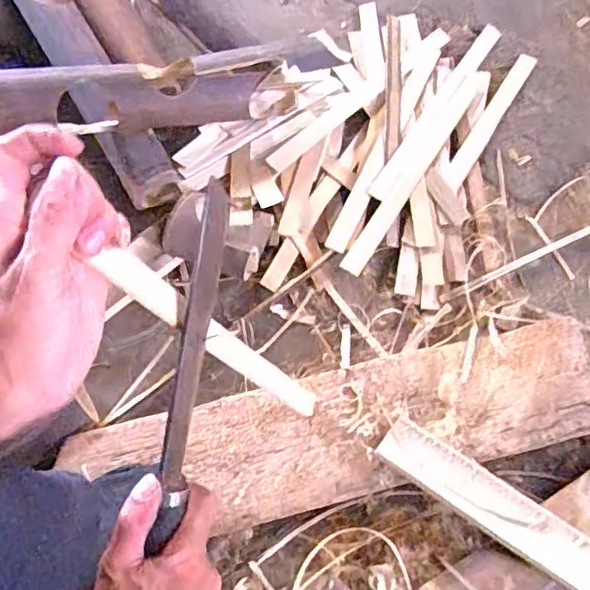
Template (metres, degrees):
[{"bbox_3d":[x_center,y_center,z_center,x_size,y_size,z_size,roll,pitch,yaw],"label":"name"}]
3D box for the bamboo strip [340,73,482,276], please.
[{"bbox_3d":[0.149,-0.158,0.696,0.024,0.011,0.328,31,70,11],"label":"bamboo strip"}]

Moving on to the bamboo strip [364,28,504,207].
[{"bbox_3d":[0.182,-0.241,0.733,0.024,0.012,0.333,32,70,11],"label":"bamboo strip"}]

